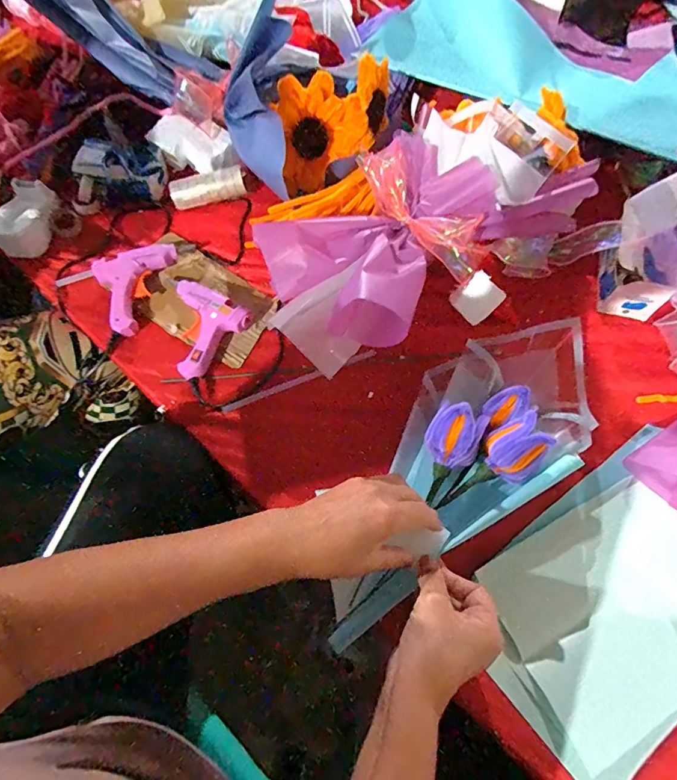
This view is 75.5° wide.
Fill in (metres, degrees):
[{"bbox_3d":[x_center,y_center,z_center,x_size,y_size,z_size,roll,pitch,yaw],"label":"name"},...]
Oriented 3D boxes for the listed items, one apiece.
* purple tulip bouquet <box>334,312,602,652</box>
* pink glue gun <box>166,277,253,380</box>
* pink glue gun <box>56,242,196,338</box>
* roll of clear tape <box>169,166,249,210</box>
[{"bbox_3d":[0.129,0.077,0.438,0.163,0.073,0.392,37,75,12],"label":"purple tulip bouquet"},{"bbox_3d":[-0.183,-0.083,0.522,0.123,0.027,0.104,34,71,12],"label":"pink glue gun"},{"bbox_3d":[-0.269,-0.151,0.550,0.114,0.029,0.144,27,69,10],"label":"pink glue gun"},{"bbox_3d":[-0.178,-0.274,0.589,0.099,0.037,0.032,-9,68,-5],"label":"roll of clear tape"}]

